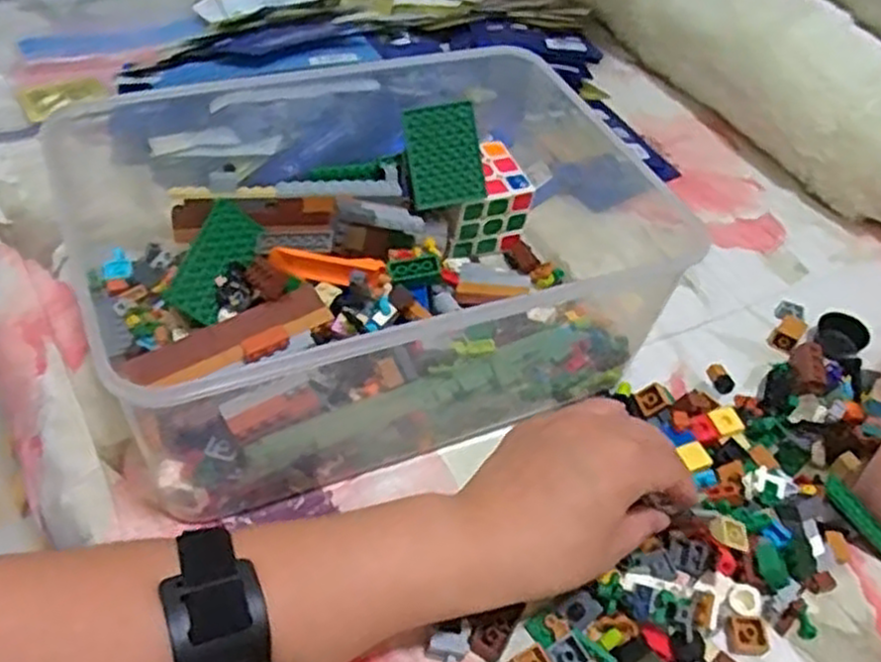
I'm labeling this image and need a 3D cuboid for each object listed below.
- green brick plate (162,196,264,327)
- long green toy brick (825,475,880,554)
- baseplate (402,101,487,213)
[{"bbox_3d":[-0.136,-0.042,0.471,0.035,0.007,0.080,31,54,-19],"label":"green brick plate"},{"bbox_3d":[0.238,0.108,0.429,0.013,0.008,0.060,-32,73,-28],"label":"long green toy brick"},{"bbox_3d":[0.002,-0.115,0.511,0.050,0.065,0.004,-13,7,-10],"label":"baseplate"}]

